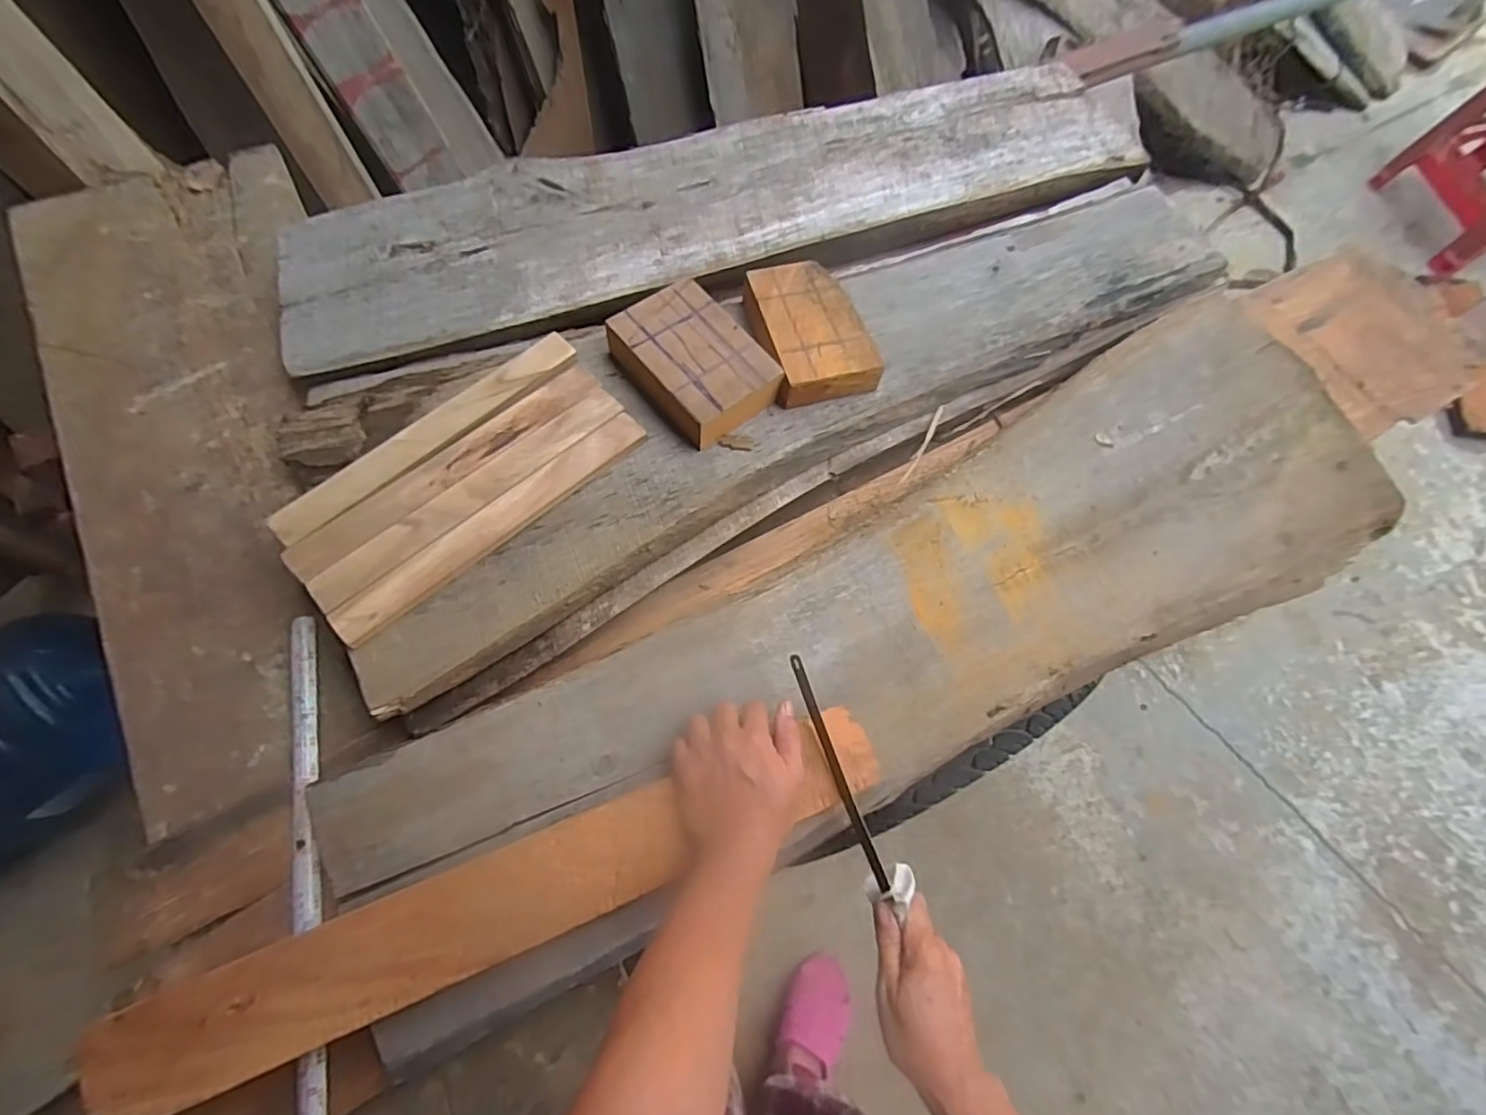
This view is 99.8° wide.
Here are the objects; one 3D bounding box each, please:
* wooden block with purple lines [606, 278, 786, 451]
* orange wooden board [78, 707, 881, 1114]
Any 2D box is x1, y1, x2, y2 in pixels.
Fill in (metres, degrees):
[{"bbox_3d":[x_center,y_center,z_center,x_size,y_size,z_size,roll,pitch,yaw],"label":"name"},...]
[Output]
[{"bbox_3d":[-0.049,-0.195,0.625,0.111,0.046,0.160,-37,76,-13],"label":"wooden block with purple lines"},{"bbox_3d":[-0.151,0.248,0.463,0.551,0.032,0.074,-19,73,-13],"label":"orange wooden board"}]

